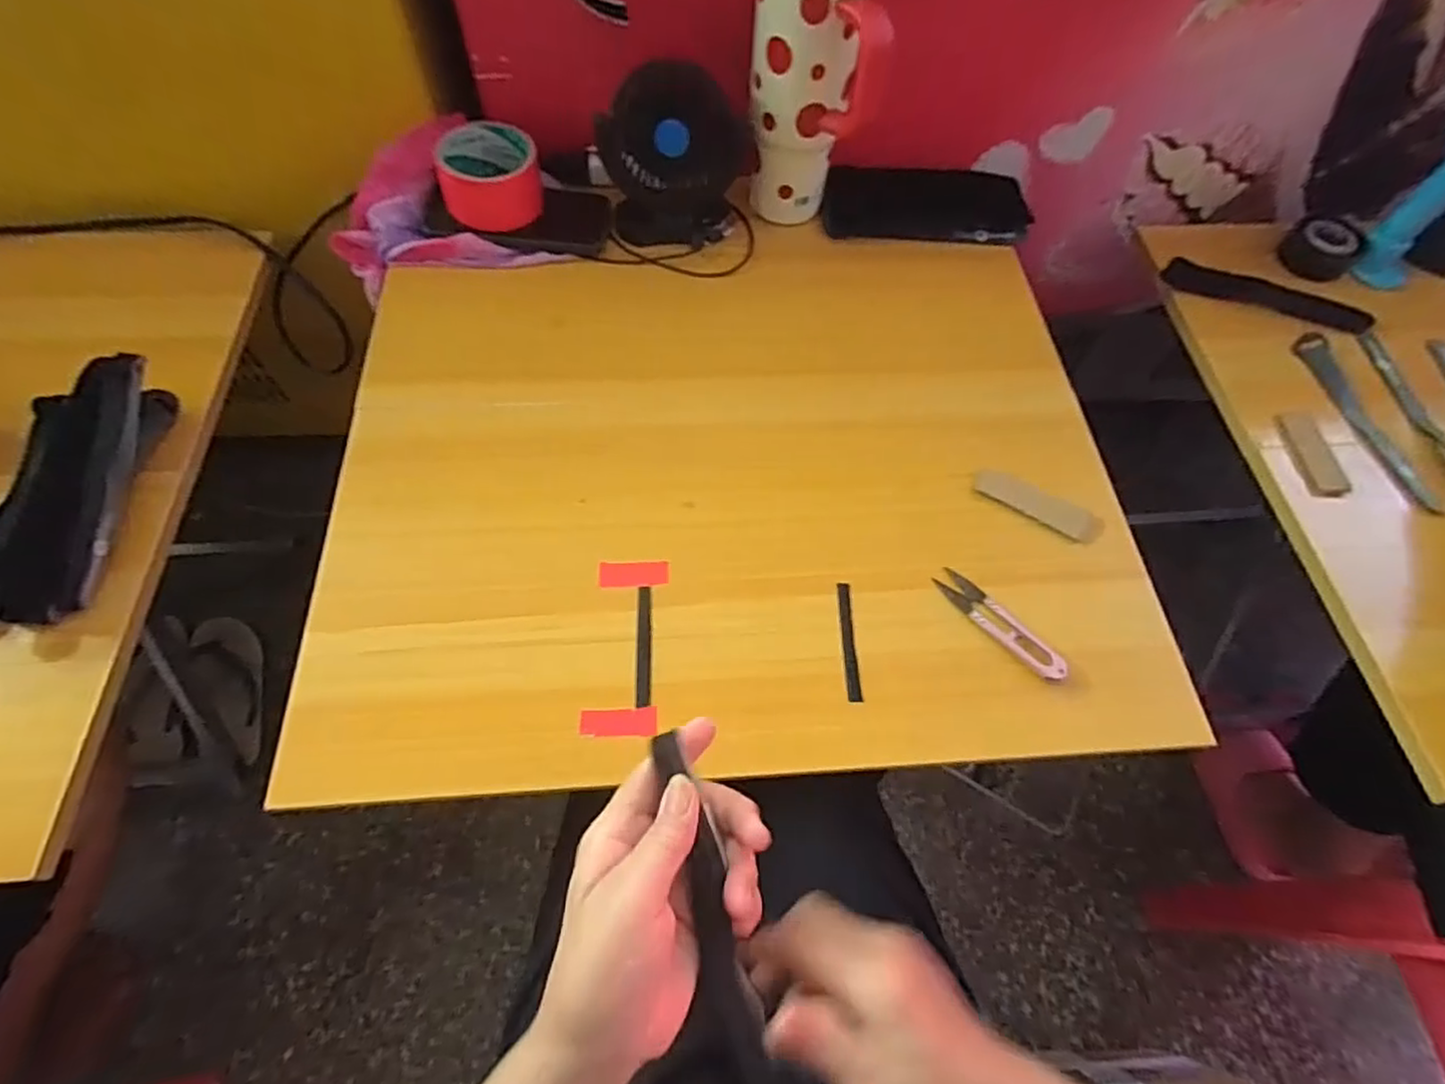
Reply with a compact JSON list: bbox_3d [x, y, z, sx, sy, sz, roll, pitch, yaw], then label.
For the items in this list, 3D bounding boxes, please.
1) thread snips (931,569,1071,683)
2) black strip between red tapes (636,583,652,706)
[{"bbox_3d":[0.192,0.056,0.459,0.023,0.013,0.102,-37,70,-20],"label":"thread snips"},{"bbox_3d":[-0.052,0.069,0.444,0.010,0.004,0.083,0,62,-3],"label":"black strip between red tapes"}]

